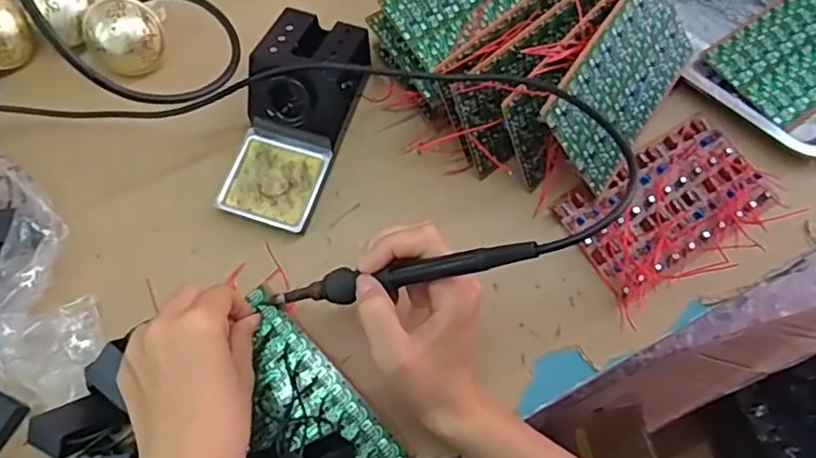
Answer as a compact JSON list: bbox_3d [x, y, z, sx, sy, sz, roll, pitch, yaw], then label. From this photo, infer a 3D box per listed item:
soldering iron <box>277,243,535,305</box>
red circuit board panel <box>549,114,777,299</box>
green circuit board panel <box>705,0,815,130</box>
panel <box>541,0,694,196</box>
[{"bbox_3d":[-0.015,0.030,0.377,0.198,0.014,0.022,-14,64,34],"label":"soldering iron"},{"bbox_3d":[0.200,-0.021,0.491,0.150,0.017,0.089,-29,72,-13],"label":"red circuit board panel"},{"bbox_3d":[0.344,-0.161,0.538,0.166,0.015,0.093,-33,73,-14],"label":"green circuit board panel"},{"bbox_3d":[0.165,-0.112,0.479,0.155,0.008,0.093,-52,123,-15],"label":"panel"}]

